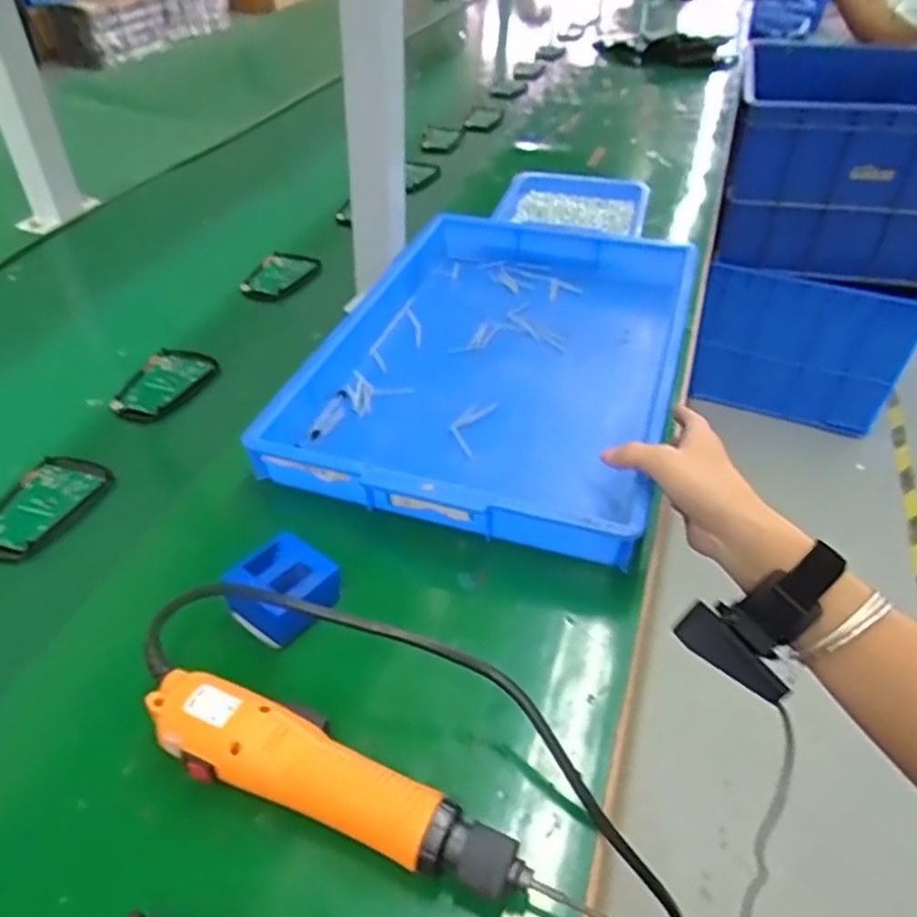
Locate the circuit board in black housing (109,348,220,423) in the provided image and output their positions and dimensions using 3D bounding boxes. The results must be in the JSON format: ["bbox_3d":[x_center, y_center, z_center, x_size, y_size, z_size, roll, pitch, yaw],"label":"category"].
[{"bbox_3d":[-0.265,-0.066,0.626,0.062,0.010,0.093,15,44,14],"label":"circuit board in black housing"}]

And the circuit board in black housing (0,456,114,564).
[{"bbox_3d":[-0.305,0.035,0.514,0.056,0.008,0.096,13,44,12],"label":"circuit board in black housing"}]

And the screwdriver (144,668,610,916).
[{"bbox_3d":[-0.051,0.166,0.351,0.234,0.045,0.047,15,44,14],"label":"screwdriver"}]

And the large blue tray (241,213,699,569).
[{"bbox_3d":[0.039,-0.099,0.624,0.287,0.050,0.424,13,44,12],"label":"large blue tray"}]

